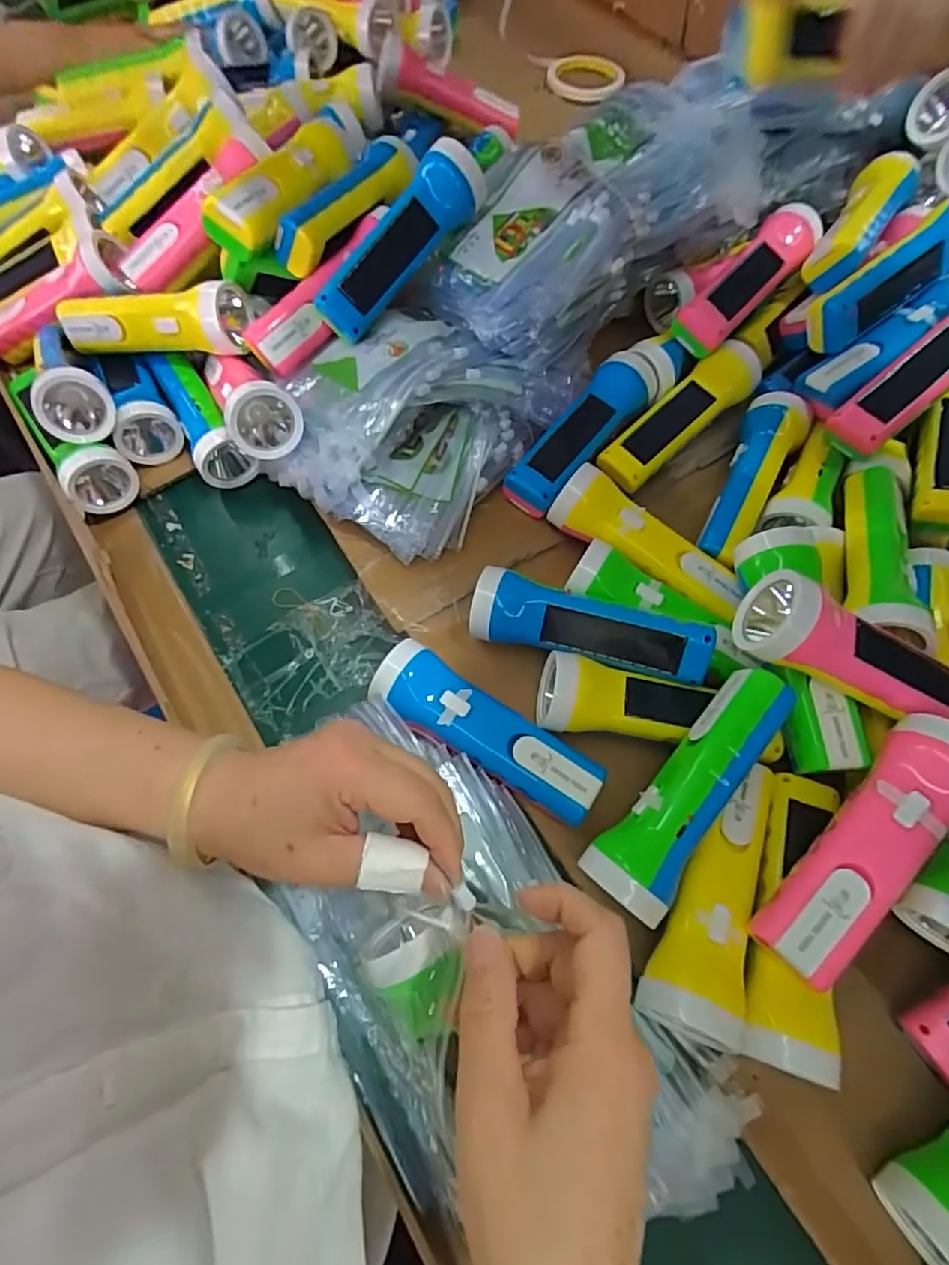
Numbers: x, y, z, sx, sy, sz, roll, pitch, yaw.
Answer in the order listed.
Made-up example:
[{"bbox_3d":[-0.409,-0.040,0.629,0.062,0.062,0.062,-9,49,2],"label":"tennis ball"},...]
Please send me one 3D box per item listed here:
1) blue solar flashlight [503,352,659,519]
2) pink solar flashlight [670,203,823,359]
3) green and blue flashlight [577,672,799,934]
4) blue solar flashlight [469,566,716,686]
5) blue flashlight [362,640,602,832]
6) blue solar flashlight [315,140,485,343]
[{"bbox_3d":[0.094,-0.170,0.479,0.053,0.042,0.172,36,71,14],"label":"blue solar flashlight"},{"bbox_3d":[0.236,-0.305,0.498,0.062,0.046,0.166,37,72,14],"label":"pink solar flashlight"},{"bbox_3d":[0.129,0.089,0.339,0.047,0.039,0.156,37,72,14],"label":"green and blue flashlight"},{"bbox_3d":[0.078,-0.004,0.400,0.163,0.044,0.047,15,68,6],"label":"blue solar flashlight"},{"bbox_3d":[0.006,0.071,0.389,0.162,0.038,0.046,33,71,13],"label":"blue flashlight"},{"bbox_3d":[-0.054,-0.314,0.457,0.044,0.051,0.177,40,89,15],"label":"blue solar flashlight"}]

